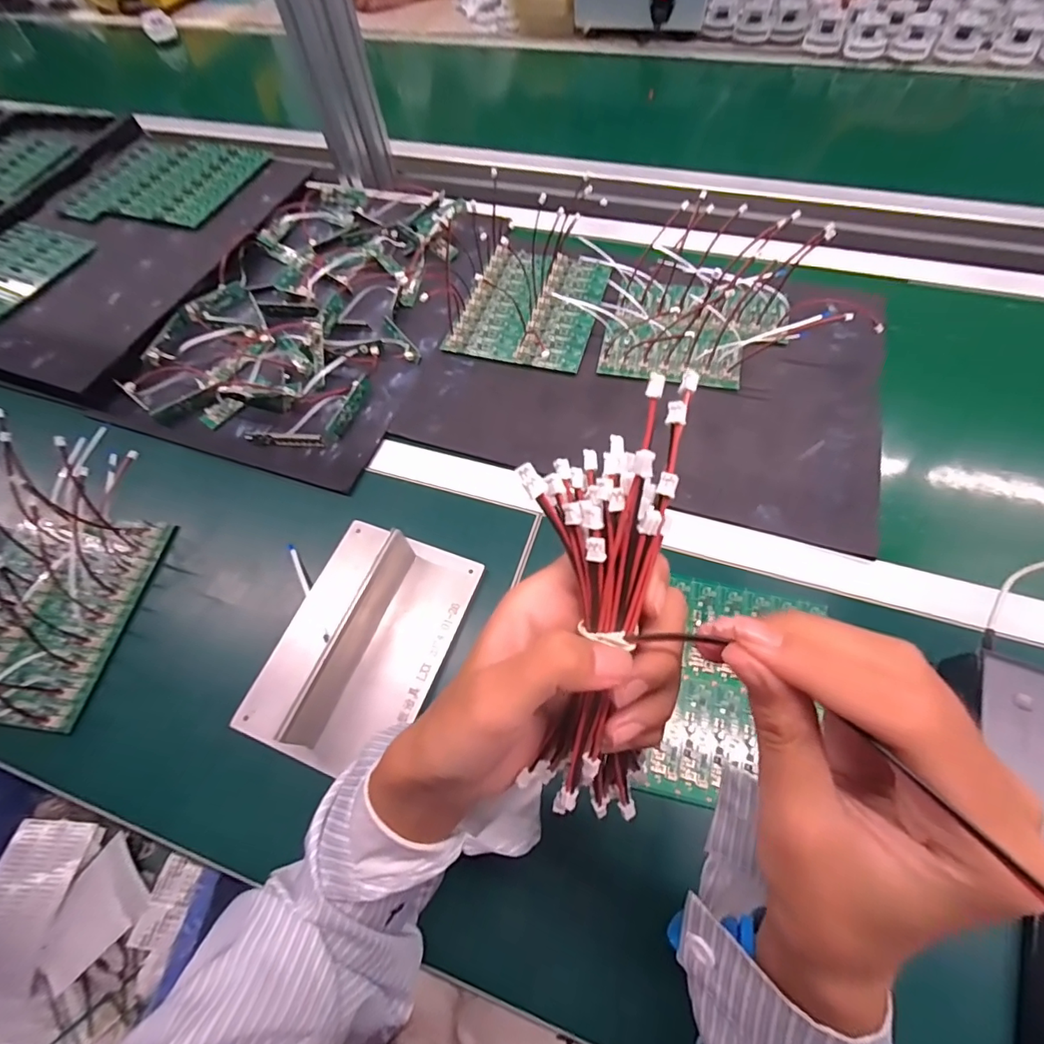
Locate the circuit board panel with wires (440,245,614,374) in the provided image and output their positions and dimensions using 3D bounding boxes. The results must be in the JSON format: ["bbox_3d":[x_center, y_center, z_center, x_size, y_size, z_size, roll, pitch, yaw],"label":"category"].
[{"bbox_3d":[0.015,-0.264,0.589,0.153,0.016,0.184,15,63,12],"label":"circuit board panel with wires"}]

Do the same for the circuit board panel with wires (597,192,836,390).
[{"bbox_3d":[0.194,-0.240,0.520,0.211,0.113,0.137,8,62,8],"label":"circuit board panel with wires"}]

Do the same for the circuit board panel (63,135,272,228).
[{"bbox_3d":[-0.511,-0.500,0.719,0.250,0.026,0.209,8,62,8],"label":"circuit board panel"}]

